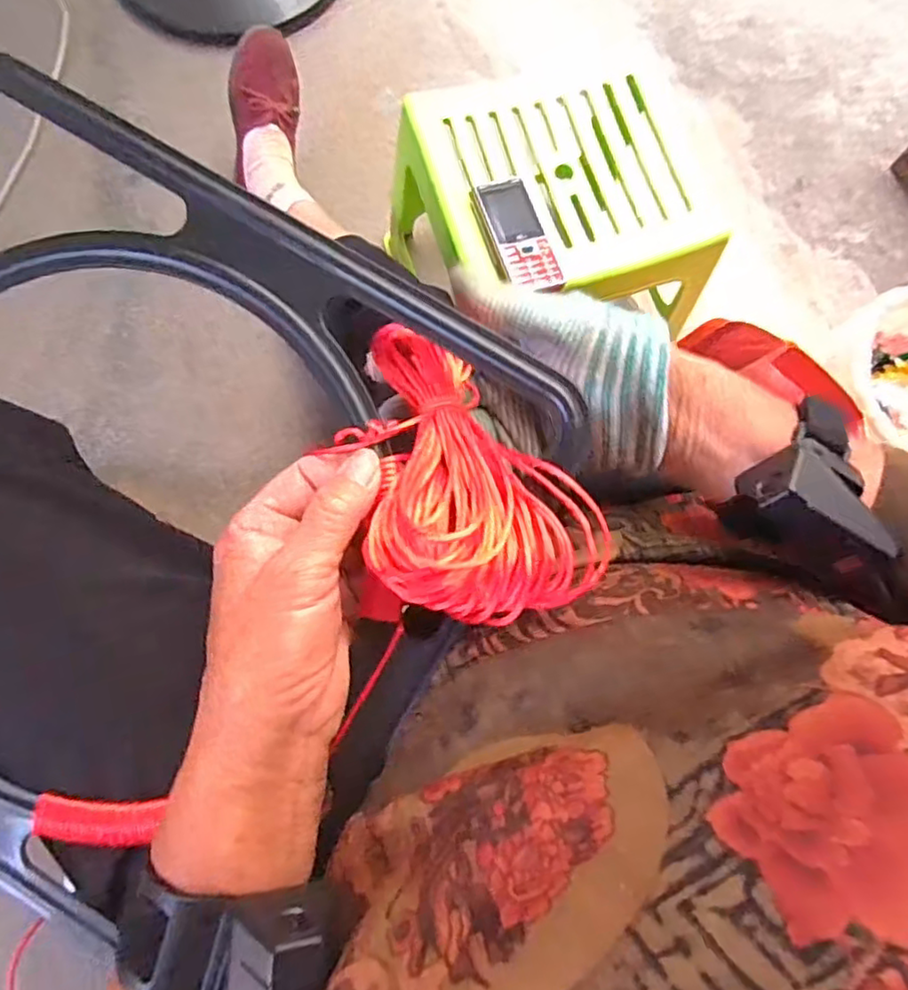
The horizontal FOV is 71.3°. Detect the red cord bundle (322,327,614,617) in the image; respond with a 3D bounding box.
[{"bbox_3d":[-0.005,-0.008,0.260,0.083,0.035,0.137,-35,80,-9],"label":"red cord bundle"}]

